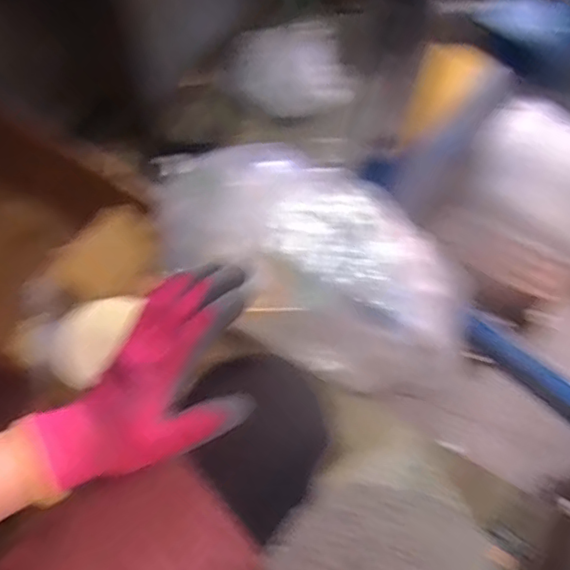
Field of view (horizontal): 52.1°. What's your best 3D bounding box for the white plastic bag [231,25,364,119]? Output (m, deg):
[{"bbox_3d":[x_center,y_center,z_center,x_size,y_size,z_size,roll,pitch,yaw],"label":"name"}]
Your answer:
[{"bbox_3d":[0.017,-0.441,1.209,0.243,0.173,0.030,-14,22,-9],"label":"white plastic bag"}]

